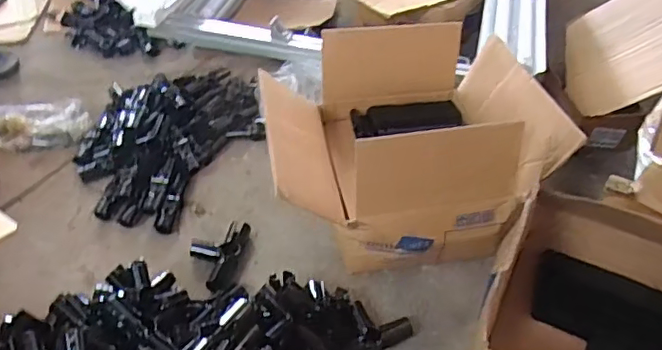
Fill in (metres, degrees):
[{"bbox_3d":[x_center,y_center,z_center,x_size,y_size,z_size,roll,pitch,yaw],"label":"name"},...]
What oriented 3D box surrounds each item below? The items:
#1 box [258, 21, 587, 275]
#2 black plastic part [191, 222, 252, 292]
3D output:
[{"bbox_3d":[0.120,-0.072,1.026,0.449,0.218,0.396,-2,43,-6],"label":"box"},{"bbox_3d":[-0.190,0.128,0.961,0.085,0.035,0.145,12,43,9],"label":"black plastic part"}]

